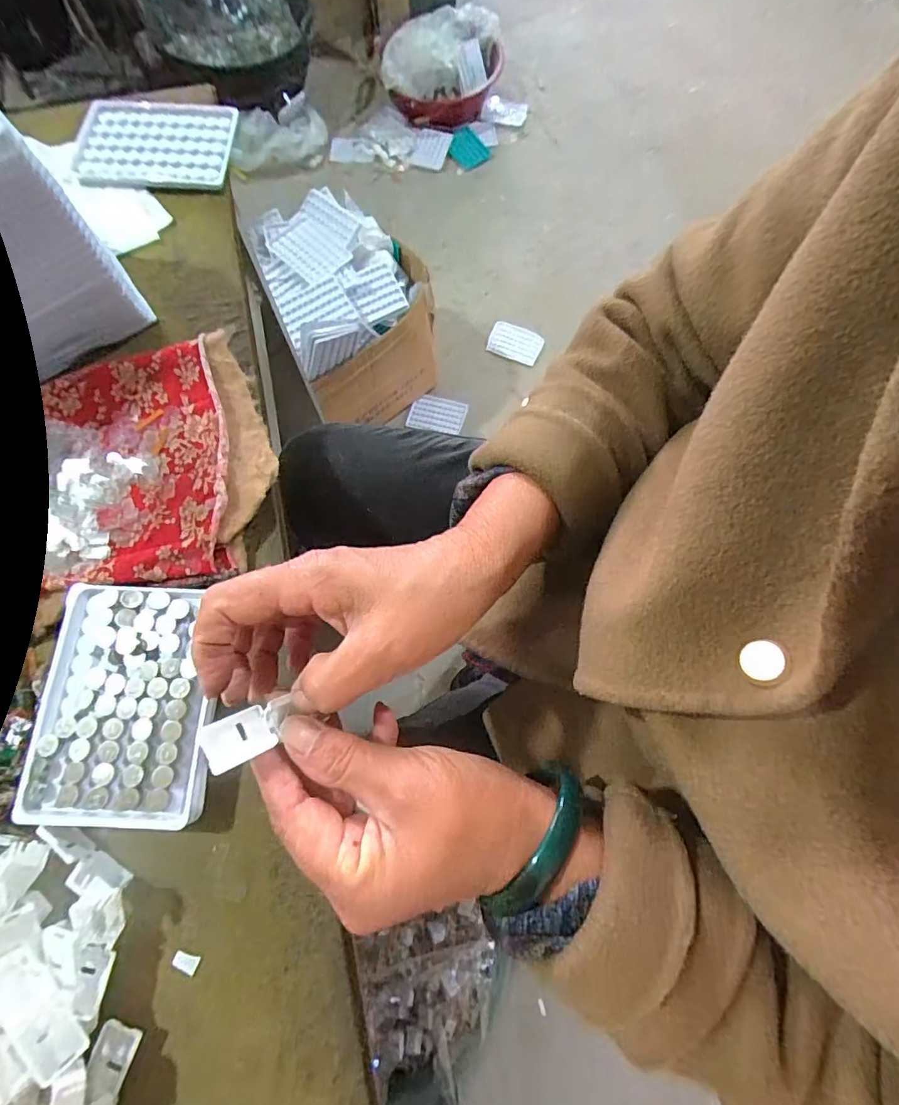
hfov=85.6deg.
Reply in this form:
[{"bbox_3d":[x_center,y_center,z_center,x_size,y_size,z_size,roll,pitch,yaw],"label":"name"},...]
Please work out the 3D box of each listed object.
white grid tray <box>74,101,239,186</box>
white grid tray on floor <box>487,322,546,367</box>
[{"bbox_3d":[-0.249,-0.354,0.417,0.124,0.007,0.101,-3,73,-3],"label":"white grid tray"},{"bbox_3d":[0.166,-0.526,1.216,0.131,0.011,0.086,22,83,2],"label":"white grid tray on floor"}]

